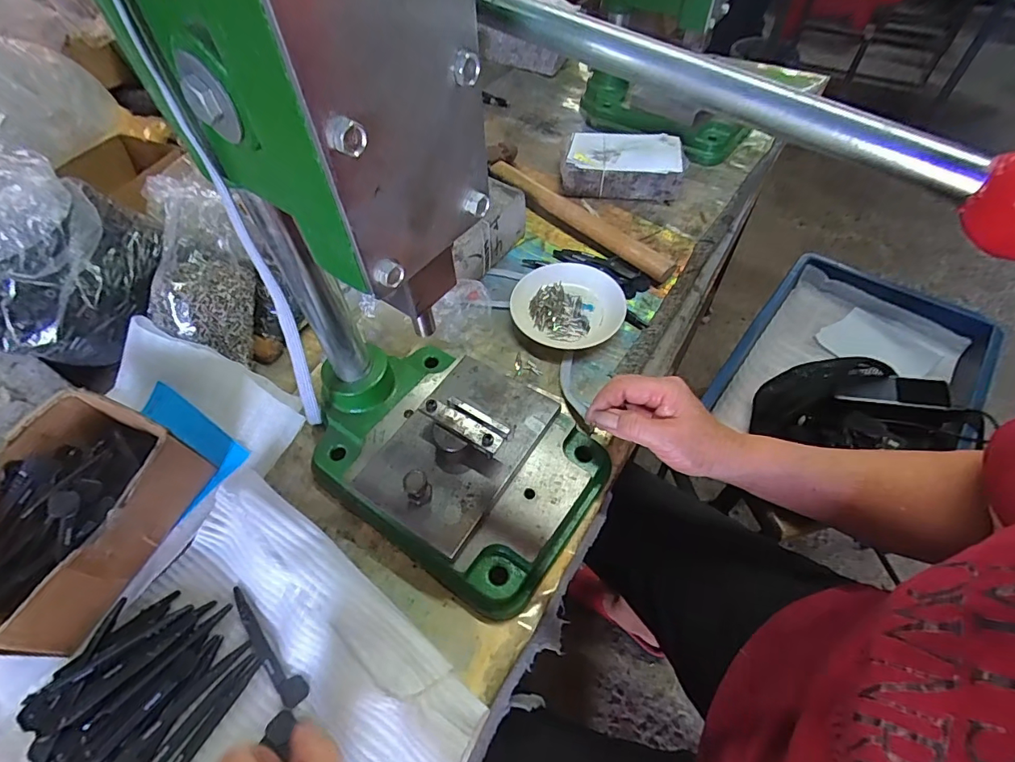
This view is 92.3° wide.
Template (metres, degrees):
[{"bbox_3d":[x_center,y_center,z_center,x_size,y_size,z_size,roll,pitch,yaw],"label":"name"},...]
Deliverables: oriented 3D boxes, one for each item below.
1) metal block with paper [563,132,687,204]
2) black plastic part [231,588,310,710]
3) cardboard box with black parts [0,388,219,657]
[{"bbox_3d":[0.154,-0.288,0.655,0.154,0.054,0.073,11,55,9],"label":"metal block with paper"},{"bbox_3d":[-0.176,0.189,0.351,0.098,0.009,0.016,38,63,25],"label":"black plastic part"},{"bbox_3d":[-0.336,0.096,0.368,0.126,0.058,0.167,17,56,13],"label":"cardboard box with black parts"}]

